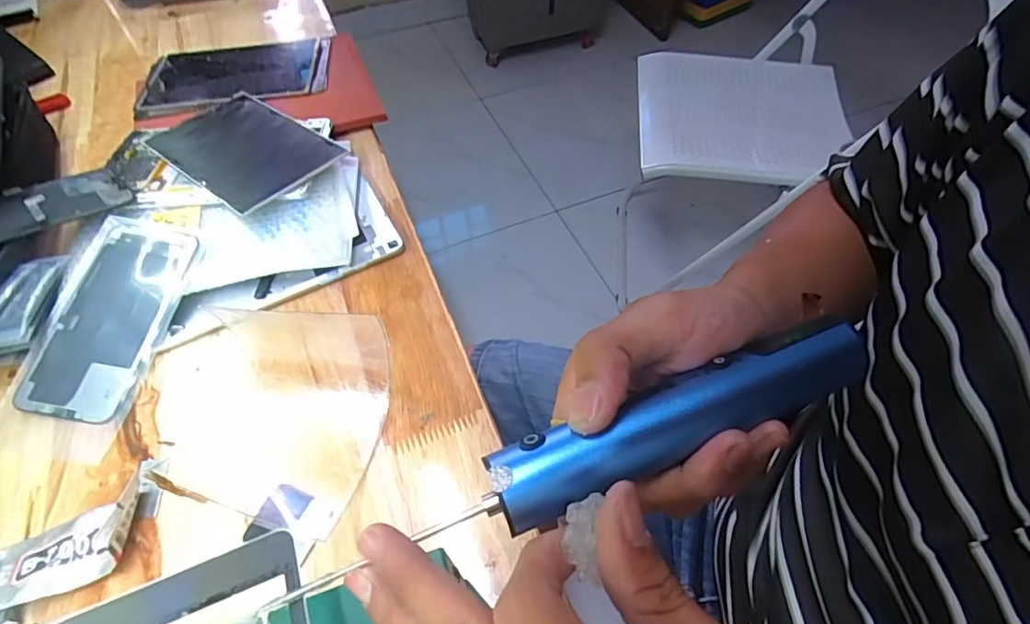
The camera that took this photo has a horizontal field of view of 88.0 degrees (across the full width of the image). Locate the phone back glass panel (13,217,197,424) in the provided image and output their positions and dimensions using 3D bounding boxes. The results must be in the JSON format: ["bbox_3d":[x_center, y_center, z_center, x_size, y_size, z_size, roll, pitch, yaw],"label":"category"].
[{"bbox_3d":[-0.308,0.001,0.408,0.076,0.005,0.160,9,65,-4],"label":"phone back glass panel"}]

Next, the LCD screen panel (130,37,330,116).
[{"bbox_3d":[-0.314,-0.269,0.596,0.198,0.019,0.112,-6,54,-2],"label":"LCD screen panel"}]

